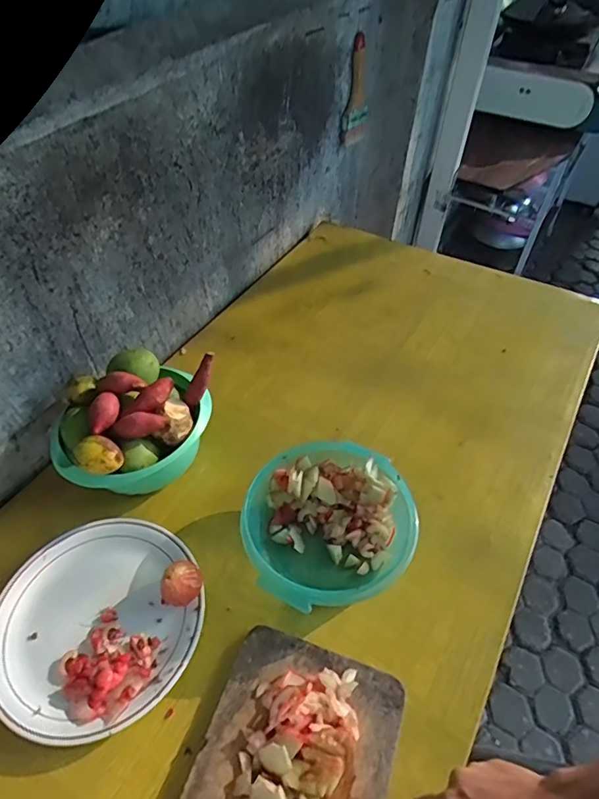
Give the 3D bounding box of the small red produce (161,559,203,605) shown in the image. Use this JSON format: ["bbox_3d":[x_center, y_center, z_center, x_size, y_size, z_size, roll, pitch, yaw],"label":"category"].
[{"bbox_3d":[-0.125,0.199,0.545,0.040,0.041,0.044,0,50,0],"label":"small red produce"}]

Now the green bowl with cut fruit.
[{"bbox_3d":[0.032,0.148,0.583,0.187,0.072,0.184,0,50,0],"label":"green bowl with cut fruit"}]

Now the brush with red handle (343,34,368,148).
[{"bbox_3d":[0.119,-0.606,0.997,0.056,0.205,0.013,-34,63,-21],"label":"brush with red handle"}]

